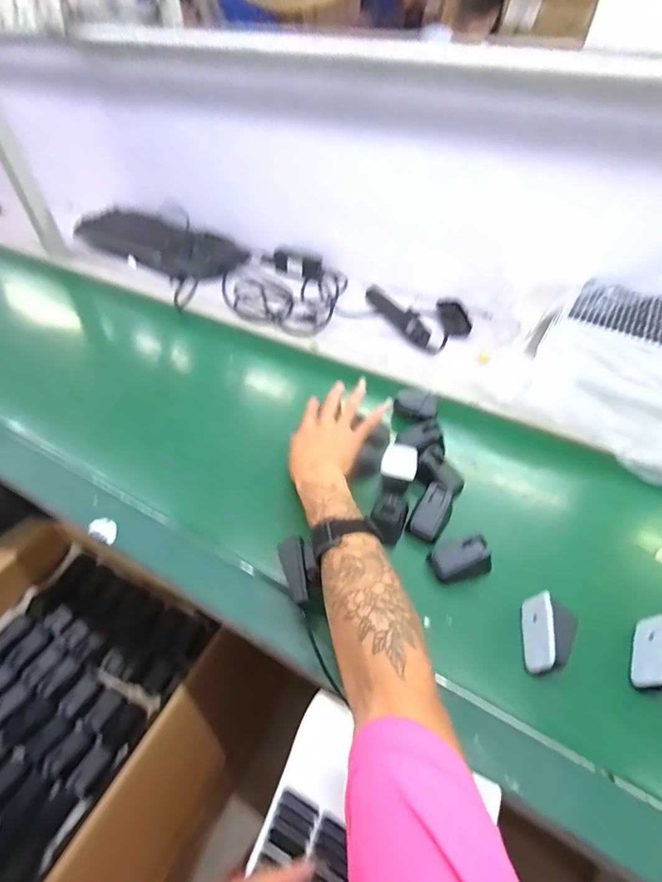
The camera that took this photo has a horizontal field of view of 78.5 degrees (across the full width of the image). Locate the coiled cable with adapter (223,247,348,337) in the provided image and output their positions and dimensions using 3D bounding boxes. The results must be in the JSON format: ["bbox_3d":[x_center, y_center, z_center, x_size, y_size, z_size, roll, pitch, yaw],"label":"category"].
[{"bbox_3d":[-0.105,-0.330,0.861,0.255,0.045,0.245,10,49,7],"label":"coiled cable with adapter"}]

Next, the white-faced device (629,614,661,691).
[{"bbox_3d":[0.321,0.206,0.391,0.028,0.052,0.073,25,52,20],"label":"white-faced device"}]

